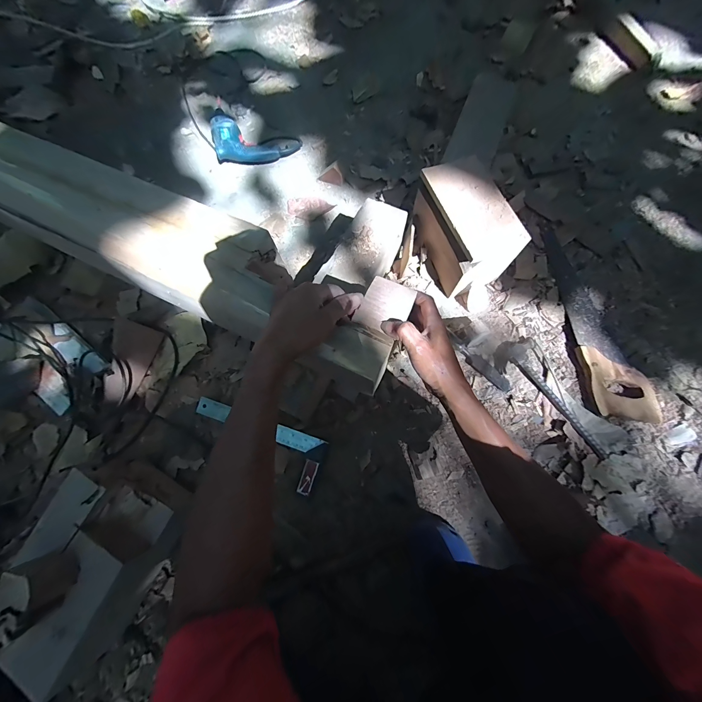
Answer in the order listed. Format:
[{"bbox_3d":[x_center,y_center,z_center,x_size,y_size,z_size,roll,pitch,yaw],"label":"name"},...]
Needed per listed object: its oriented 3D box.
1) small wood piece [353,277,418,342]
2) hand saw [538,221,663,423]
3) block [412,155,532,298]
[{"bbox_3d":[0.045,-0.056,0.387,0.062,0.009,0.075,24,76,8],"label":"small wood piece"},{"bbox_3d":[0.557,-0.099,0.691,0.128,0.050,0.524,-6,74,0],"label":"hand saw"},{"bbox_3d":[0.259,-0.280,0.692,0.139,0.159,0.247,-18,75,-4],"label":"block"}]

